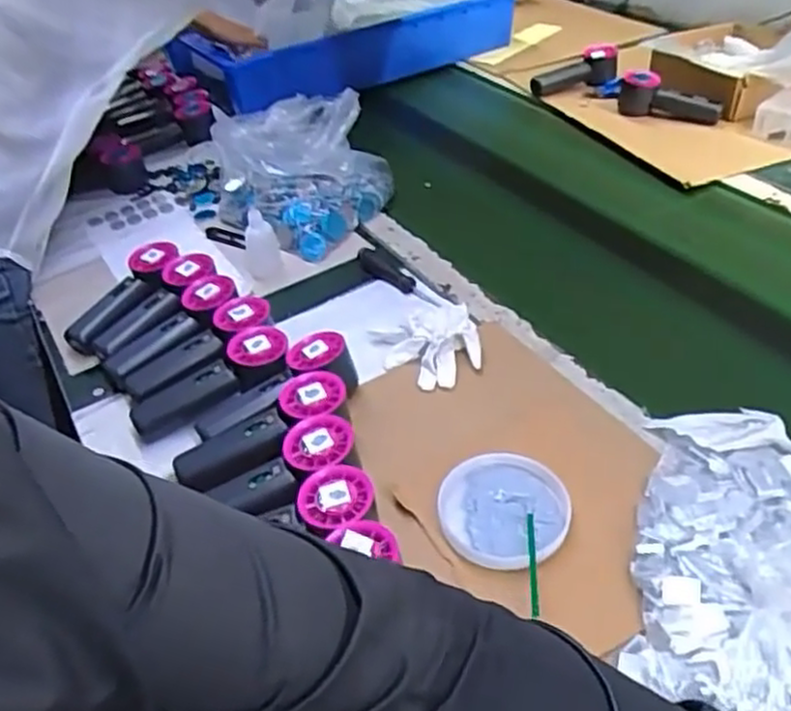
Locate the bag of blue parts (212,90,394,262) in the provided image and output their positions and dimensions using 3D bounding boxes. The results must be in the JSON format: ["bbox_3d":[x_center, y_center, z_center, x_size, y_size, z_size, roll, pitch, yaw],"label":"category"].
[{"bbox_3d":[-0.126,-0.254,0.987,0.221,0.105,0.298,-12,40,-10],"label":"bag of blue parts"}]

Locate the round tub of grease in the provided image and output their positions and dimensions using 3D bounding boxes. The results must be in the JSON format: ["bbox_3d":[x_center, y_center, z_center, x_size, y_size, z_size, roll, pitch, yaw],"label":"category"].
[{"bbox_3d":[0.087,0.119,0.581,0.094,0.023,0.097,-3,39,2],"label":"round tub of grease"}]

